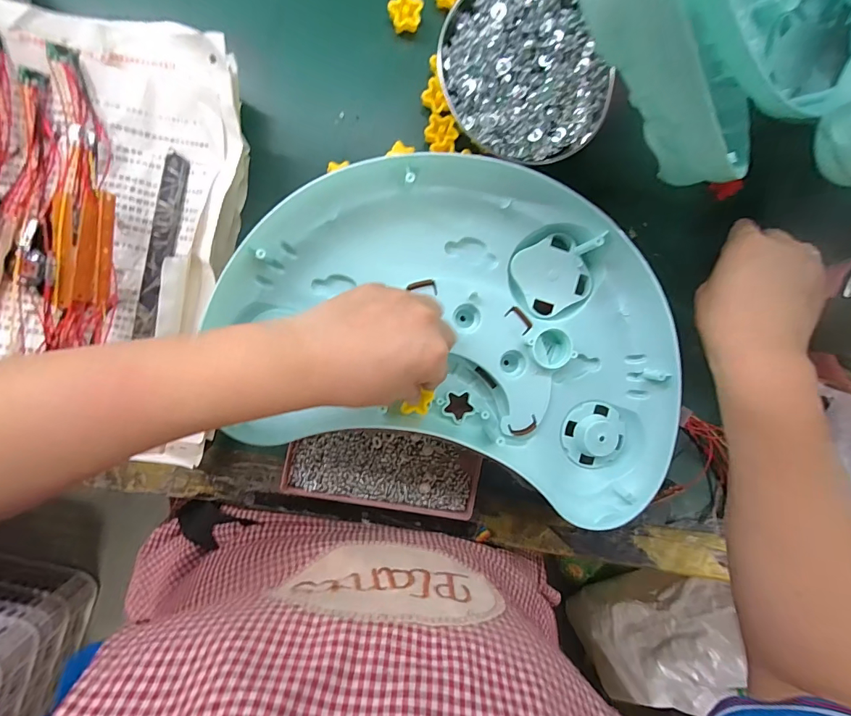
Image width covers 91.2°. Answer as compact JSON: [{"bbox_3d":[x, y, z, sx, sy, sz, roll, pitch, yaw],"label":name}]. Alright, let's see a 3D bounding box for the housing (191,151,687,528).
[{"bbox_3d":[0.032,-0.024,0.309,0.325,0.050,0.220,18,89,-8],"label":"housing"}]

